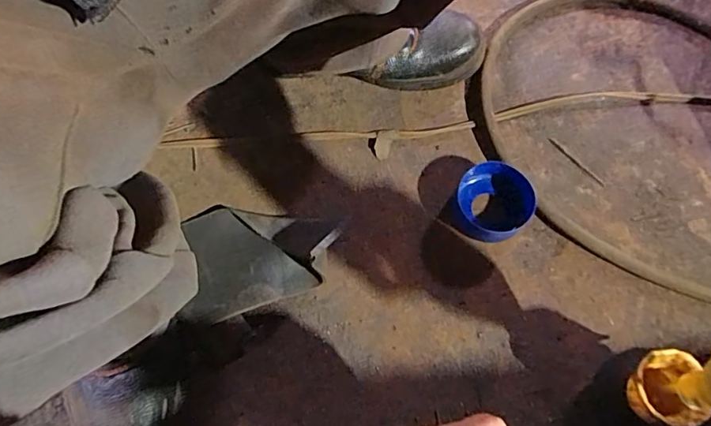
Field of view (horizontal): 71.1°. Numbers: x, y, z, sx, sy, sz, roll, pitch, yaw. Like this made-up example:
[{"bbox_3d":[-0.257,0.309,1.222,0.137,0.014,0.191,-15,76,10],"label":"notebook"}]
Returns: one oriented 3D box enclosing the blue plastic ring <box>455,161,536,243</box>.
[{"bbox_3d":[0.145,-0.011,0.520,0.072,0.040,0.074,0,69,1],"label":"blue plastic ring"}]

